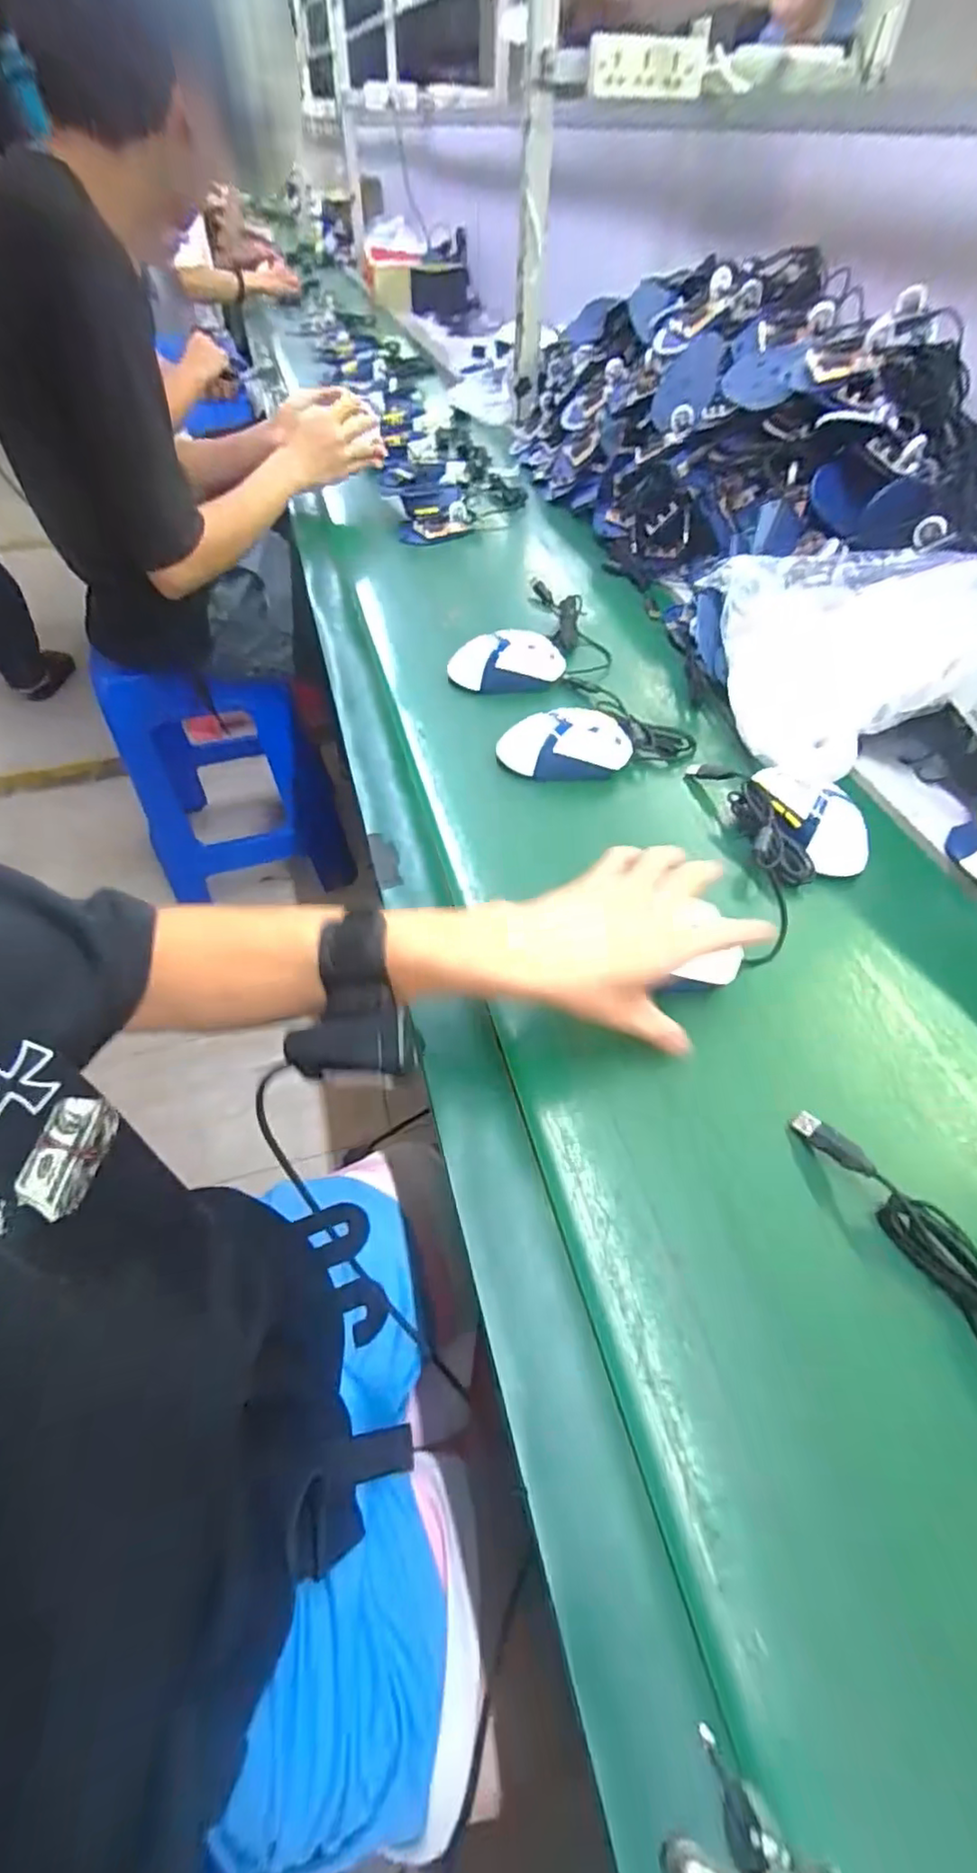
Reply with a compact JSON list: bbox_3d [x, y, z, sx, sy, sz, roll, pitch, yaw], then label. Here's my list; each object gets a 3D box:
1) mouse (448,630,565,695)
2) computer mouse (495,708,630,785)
[{"bbox_3d":[0.022,-0.293,0.663,0.126,0.040,0.057,-8,58,-5],"label":"mouse"},{"bbox_3d":[0.072,-0.184,0.577,0.126,0.040,0.059,-1,54,-5],"label":"computer mouse"}]

